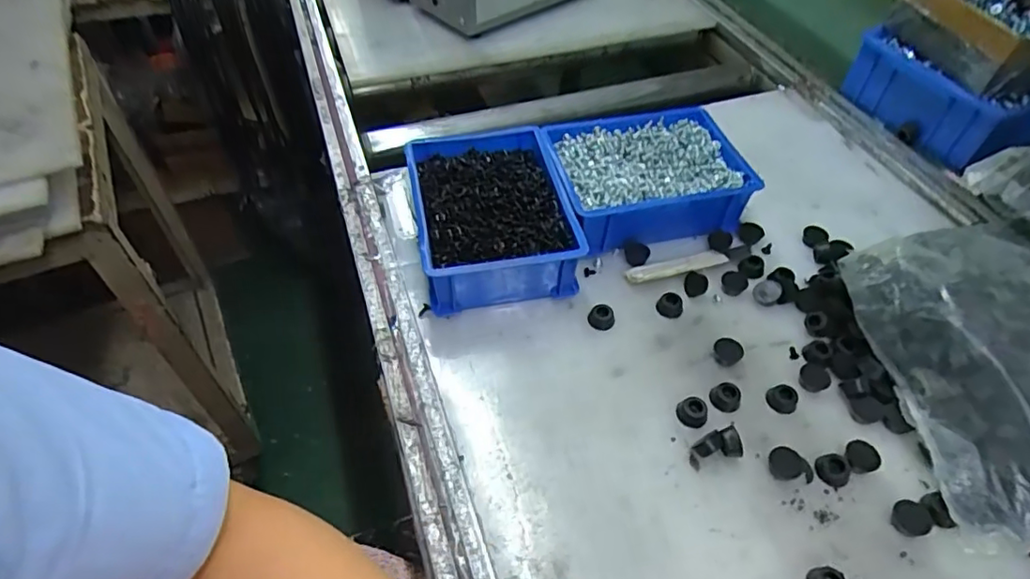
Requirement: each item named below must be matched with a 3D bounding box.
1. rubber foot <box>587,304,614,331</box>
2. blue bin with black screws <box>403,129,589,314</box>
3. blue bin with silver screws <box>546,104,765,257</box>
[{"bbox_3d":[0.081,0.024,0.539,0.024,0.020,0.021,8,49,10],"label":"rubber foot"},{"bbox_3d":[-0.026,-0.074,0.595,0.150,0.080,0.208,-9,51,-8],"label":"blue bin with black screws"},{"bbox_3d":[0.142,-0.120,0.630,0.201,0.064,0.156,-10,51,-9],"label":"blue bin with silver screws"}]

